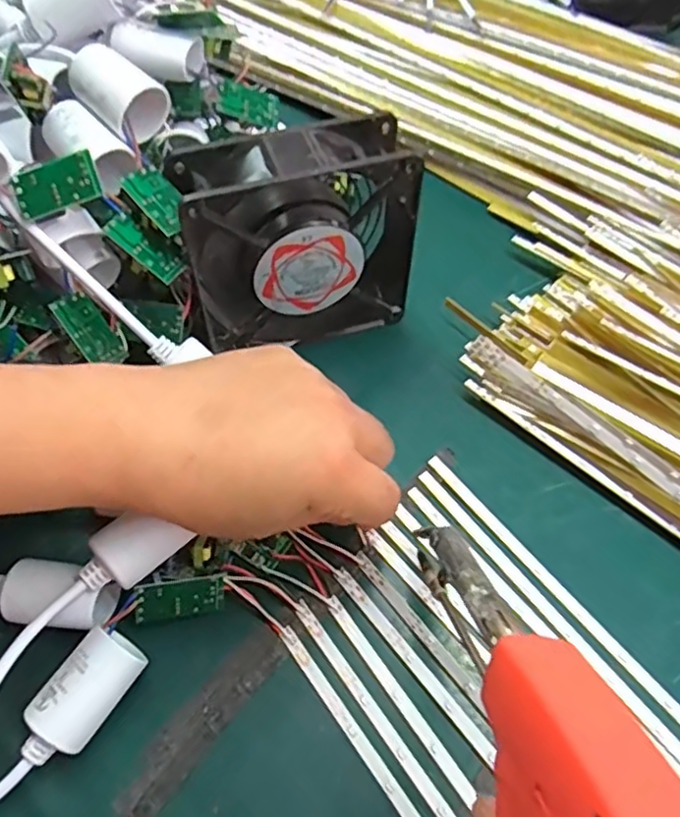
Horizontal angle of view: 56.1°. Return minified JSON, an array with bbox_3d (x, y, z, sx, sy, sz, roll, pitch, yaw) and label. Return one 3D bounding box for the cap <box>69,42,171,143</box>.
[{"bbox_3d":[-0.107,-0.151,0.304,0.044,0.026,0.029,39,64,22],"label":"cap"}]

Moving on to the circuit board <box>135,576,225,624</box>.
[{"bbox_3d":[-0.071,0.086,0.287,0.039,0.019,0.006,-3,22,-18],"label":"circuit board"}]

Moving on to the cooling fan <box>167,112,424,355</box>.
[{"bbox_3d":[-0.020,-0.087,0.347,0.120,0.120,0.040,-16,58,-11],"label":"cooling fan"}]

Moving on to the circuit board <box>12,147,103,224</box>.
[{"bbox_3d":[-0.124,-0.097,0.279,0.037,0.007,0.020,-17,99,6],"label":"circuit board"}]

